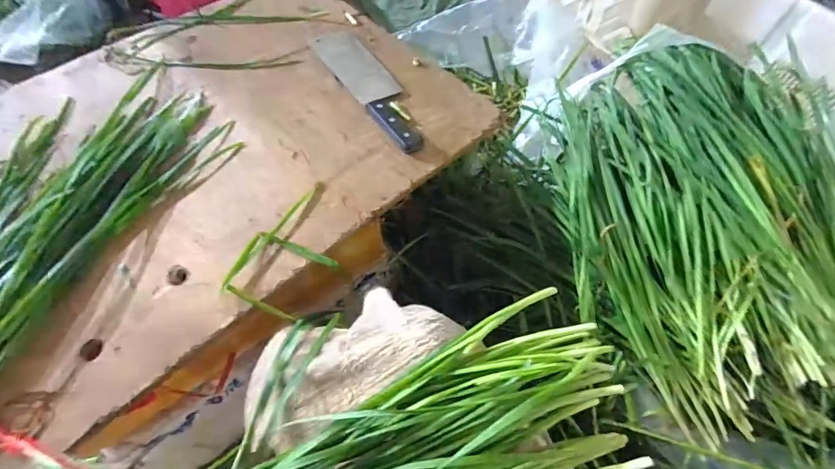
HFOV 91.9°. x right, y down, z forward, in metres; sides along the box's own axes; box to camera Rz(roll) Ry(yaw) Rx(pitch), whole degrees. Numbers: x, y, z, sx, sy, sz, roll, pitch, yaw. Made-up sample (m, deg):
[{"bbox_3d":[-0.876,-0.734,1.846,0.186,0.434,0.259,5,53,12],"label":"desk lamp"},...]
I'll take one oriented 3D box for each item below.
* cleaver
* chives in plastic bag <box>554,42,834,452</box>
[{"bbox_3d":[-0.065,-0.213,0.567,0.063,0.016,0.260,-29,65,-17],"label":"cleaver"},{"bbox_3d":[0.370,-0.017,0.518,0.352,0.135,0.498,1,61,-2],"label":"chives in plastic bag"}]

